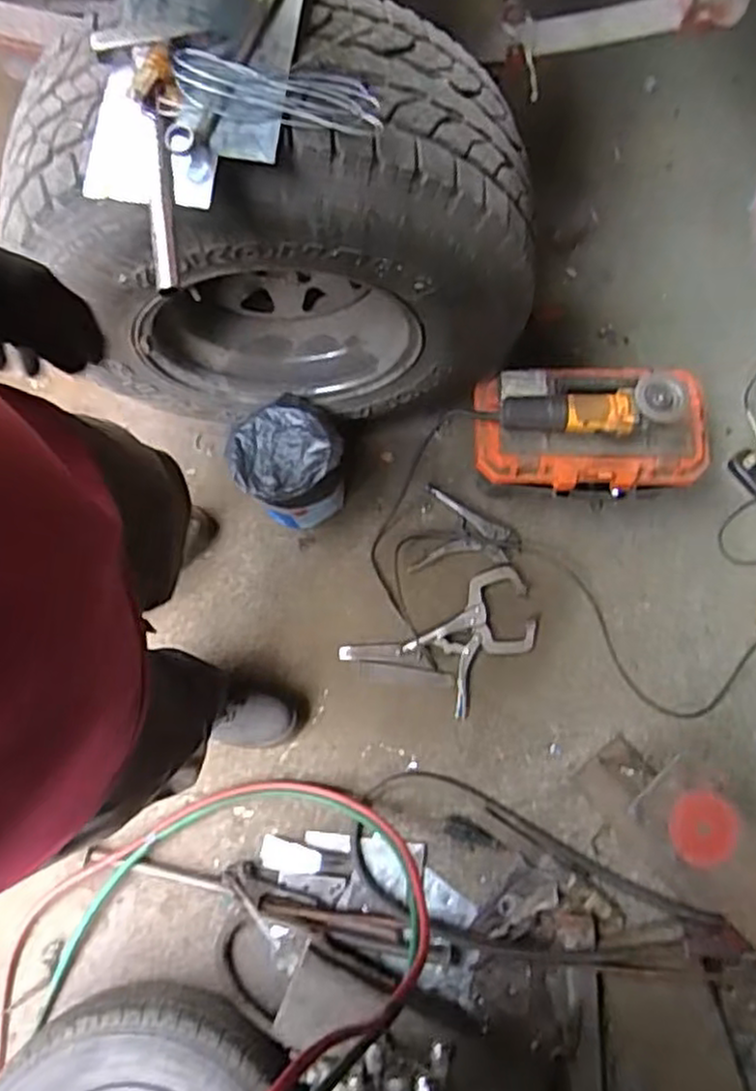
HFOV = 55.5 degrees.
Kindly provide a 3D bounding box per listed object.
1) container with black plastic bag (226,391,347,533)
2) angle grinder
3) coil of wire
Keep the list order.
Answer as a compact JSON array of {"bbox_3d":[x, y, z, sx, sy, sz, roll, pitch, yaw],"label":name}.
[{"bbox_3d":[-0.154,-0.136,1.281,0.181,0.191,0.181,0,78,1],"label":"container with black plastic bag"},{"bbox_3d":[0.332,-0.215,1.128,0.273,0.073,0.082,-3,78,1],"label":"angle grinder"},{"bbox_3d":[-0.096,-0.445,0.705,0.196,0.016,0.071,7,77,-9],"label":"coil of wire"}]

